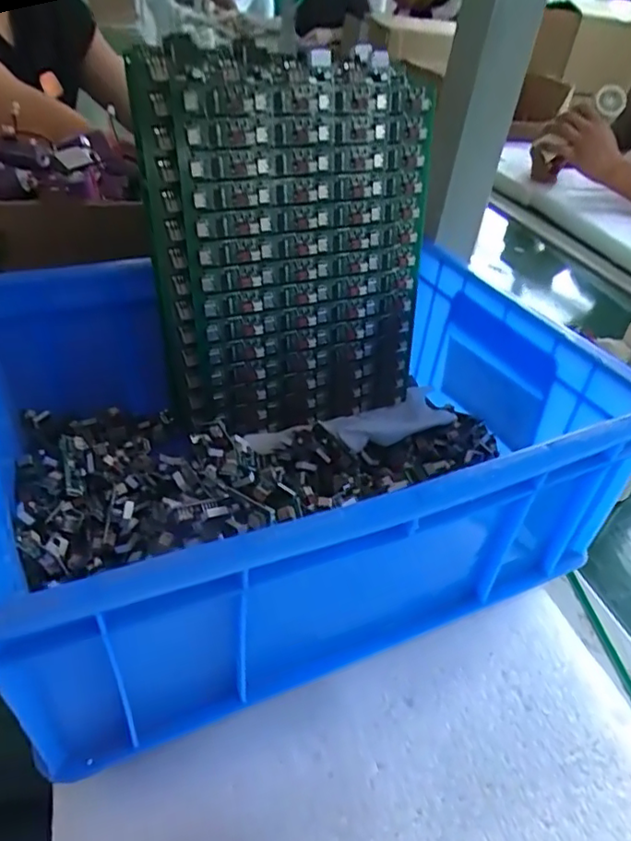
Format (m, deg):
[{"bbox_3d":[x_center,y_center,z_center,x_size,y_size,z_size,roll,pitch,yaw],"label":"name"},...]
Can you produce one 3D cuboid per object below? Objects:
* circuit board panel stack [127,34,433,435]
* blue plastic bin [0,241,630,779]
[{"bbox_3d":[-0.011,-0.102,0.366,0.174,0.230,0.030,-14,35,-22],"label":"circuit board panel stack"},{"bbox_3d":[-0.017,0.002,0.348,0.324,0.124,0.263,-13,43,-22],"label":"blue plastic bin"}]

